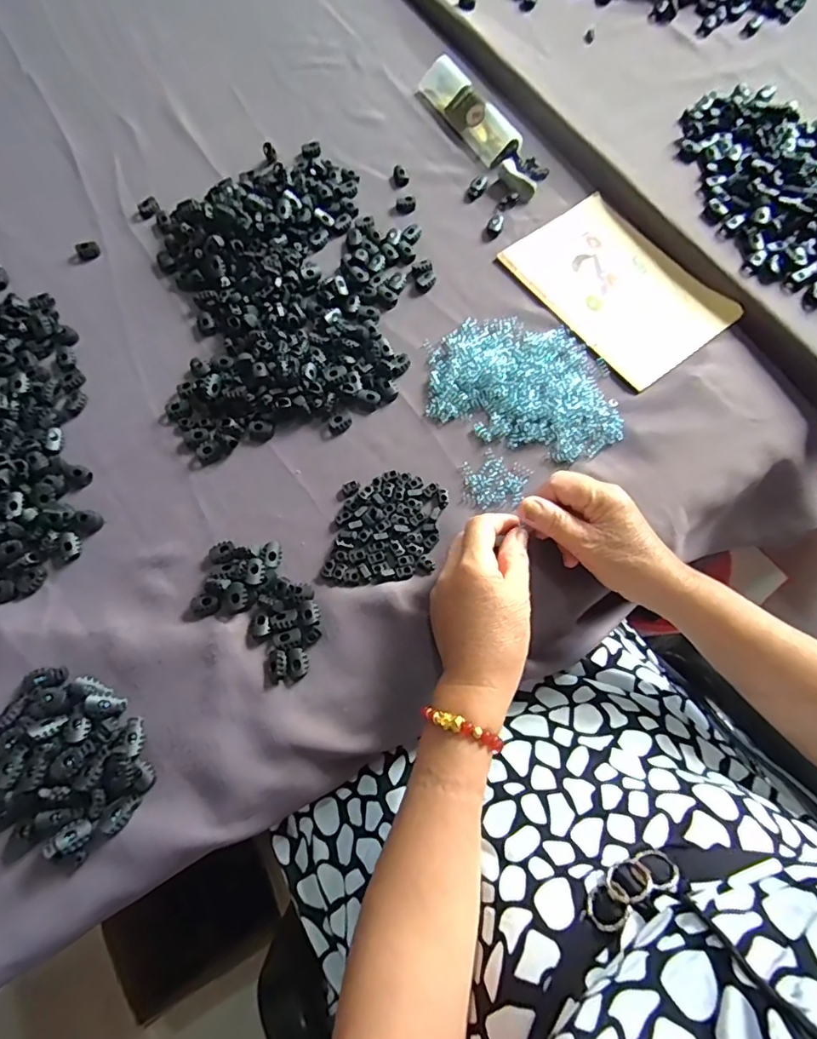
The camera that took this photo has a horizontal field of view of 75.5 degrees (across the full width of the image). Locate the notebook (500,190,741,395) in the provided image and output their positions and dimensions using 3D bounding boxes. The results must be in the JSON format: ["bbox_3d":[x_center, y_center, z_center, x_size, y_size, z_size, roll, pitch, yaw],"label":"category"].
[{"bbox_3d":[0.211,-0.238,0.538,0.135,0.011,0.207,-35,74,-12],"label":"notebook"}]

